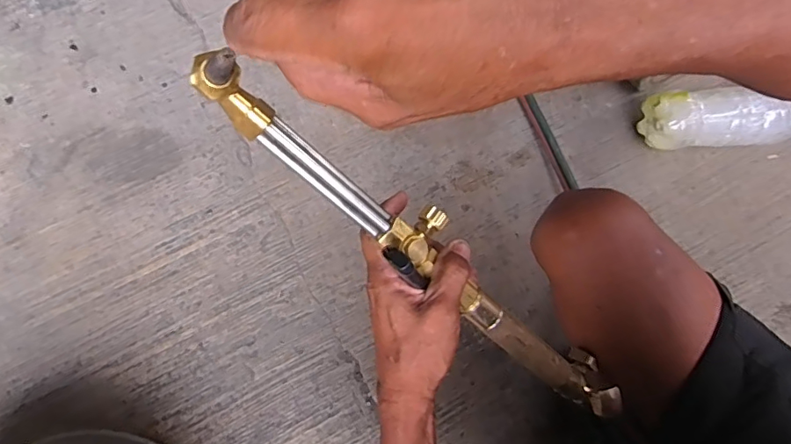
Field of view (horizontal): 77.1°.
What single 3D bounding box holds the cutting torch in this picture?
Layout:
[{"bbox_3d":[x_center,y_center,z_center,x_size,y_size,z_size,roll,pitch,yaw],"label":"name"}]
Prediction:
[{"bbox_3d":[0.044,0.035,0.379,0.442,0.046,0.047,40,77,-25],"label":"cutting torch"}]

